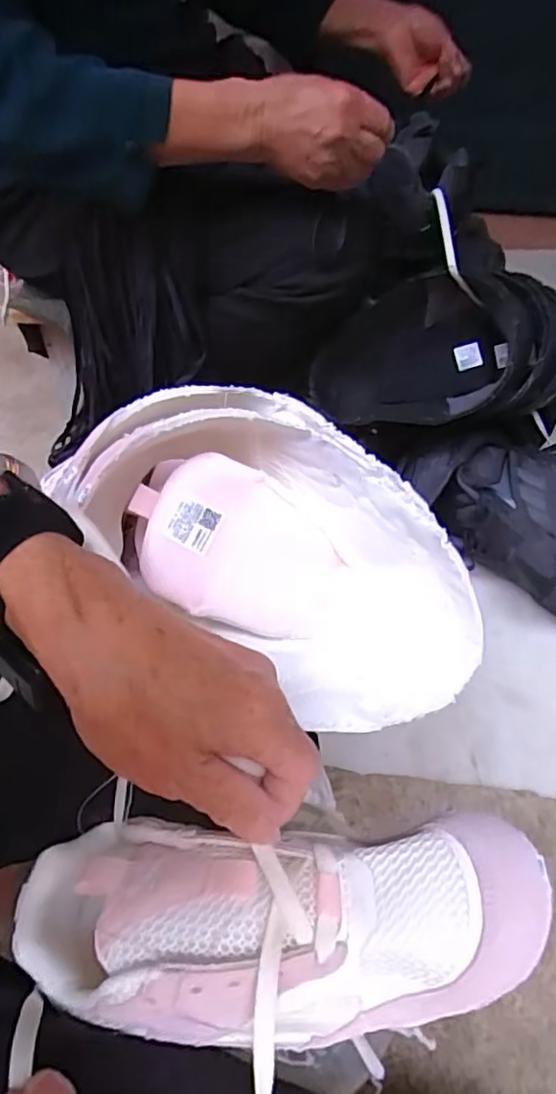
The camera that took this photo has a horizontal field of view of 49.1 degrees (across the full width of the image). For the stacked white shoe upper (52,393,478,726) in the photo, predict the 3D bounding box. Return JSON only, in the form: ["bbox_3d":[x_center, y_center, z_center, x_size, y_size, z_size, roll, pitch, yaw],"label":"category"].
[{"bbox_3d":[-0.007,0.005,0.299,0.213,0.089,0.142,31,62,21],"label":"stacked white shoe upper"}]

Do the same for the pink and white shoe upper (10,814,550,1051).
[{"bbox_3d":[-0.010,0.156,0.252,0.224,0.044,0.078,-9,55,13],"label":"pink and white shoe upper"}]

